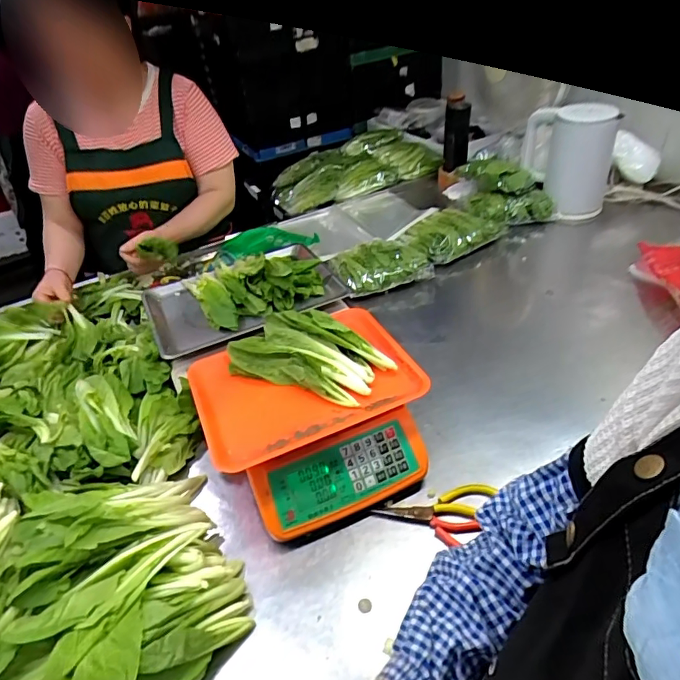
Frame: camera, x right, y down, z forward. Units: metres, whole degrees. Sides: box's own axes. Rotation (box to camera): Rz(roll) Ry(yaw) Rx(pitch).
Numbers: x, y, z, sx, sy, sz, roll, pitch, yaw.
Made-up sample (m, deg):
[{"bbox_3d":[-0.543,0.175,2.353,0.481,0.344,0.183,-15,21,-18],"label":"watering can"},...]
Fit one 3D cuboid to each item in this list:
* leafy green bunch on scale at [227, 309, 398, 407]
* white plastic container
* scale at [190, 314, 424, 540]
[{"bbox_3d":[-0.044,0.014,0.720,0.232,0.057,0.123,13,43,23],"label":"leafy green bunch on scale"},{"bbox_3d":[0.540,-0.428,1.172,0.201,0.248,0.127,11,42,21],"label":"white plastic container"},{"bbox_3d":[-0.041,0.105,0.719,0.305,0.110,0.288,-19,40,-14],"label":"scale"}]

